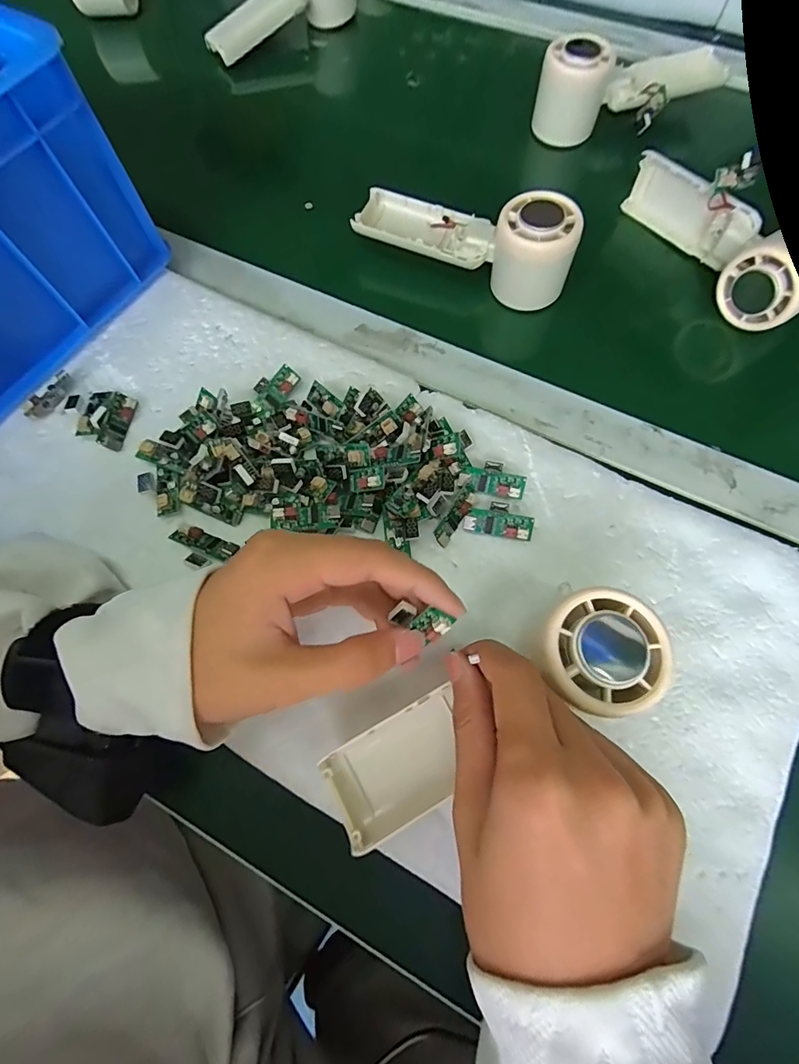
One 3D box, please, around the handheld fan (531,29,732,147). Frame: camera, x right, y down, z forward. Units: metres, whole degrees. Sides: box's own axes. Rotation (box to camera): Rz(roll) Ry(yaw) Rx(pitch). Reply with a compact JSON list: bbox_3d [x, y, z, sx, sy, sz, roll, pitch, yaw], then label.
[{"bbox_3d":[0.199,-0.380,0.390,0.158,0.051,0.053,-10,70,-3],"label":"handheld fan"}]

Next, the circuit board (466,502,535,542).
[{"bbox_3d":[0.060,-0.007,0.272,0.039,0.010,0.020,14,70,6],"label":"circuit board"}]

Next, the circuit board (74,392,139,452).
[{"bbox_3d":[-0.194,-0.075,0.300,0.032,0.013,0.041,7,70,3],"label":"circuit board"}]

